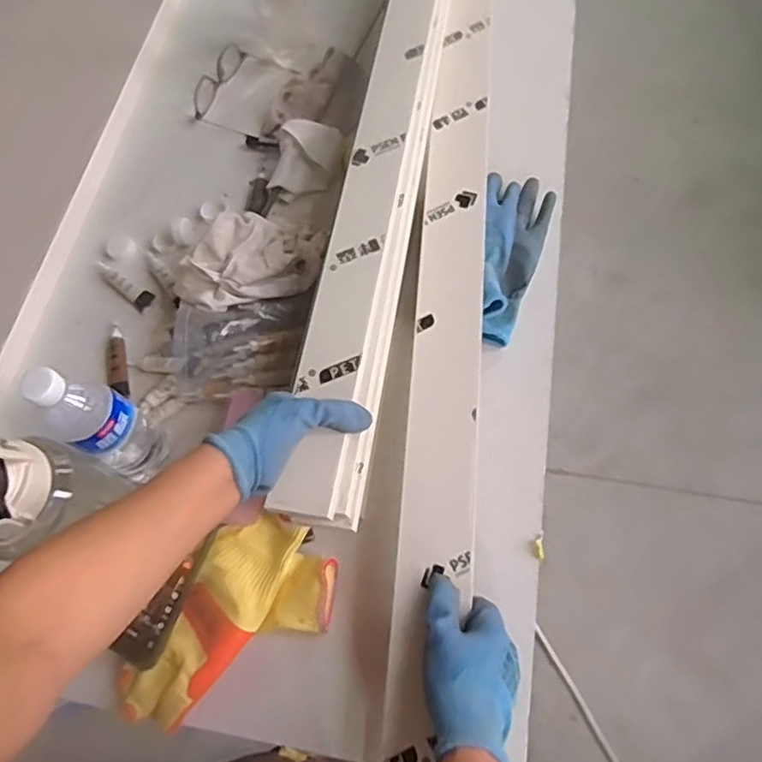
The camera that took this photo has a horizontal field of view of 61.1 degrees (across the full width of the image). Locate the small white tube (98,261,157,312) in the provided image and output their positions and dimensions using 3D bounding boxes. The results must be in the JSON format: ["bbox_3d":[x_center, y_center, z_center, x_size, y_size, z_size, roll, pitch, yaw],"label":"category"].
[{"bbox_3d":[-0.325,-0.121,0.828,0.087,0.018,0.025,37,78,22],"label":"small white tube"}]

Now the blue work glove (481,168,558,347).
[{"bbox_3d":[0.144,-0.153,0.737,0.094,0.045,0.227,5,68,12],"label":"blue work glove"}]

